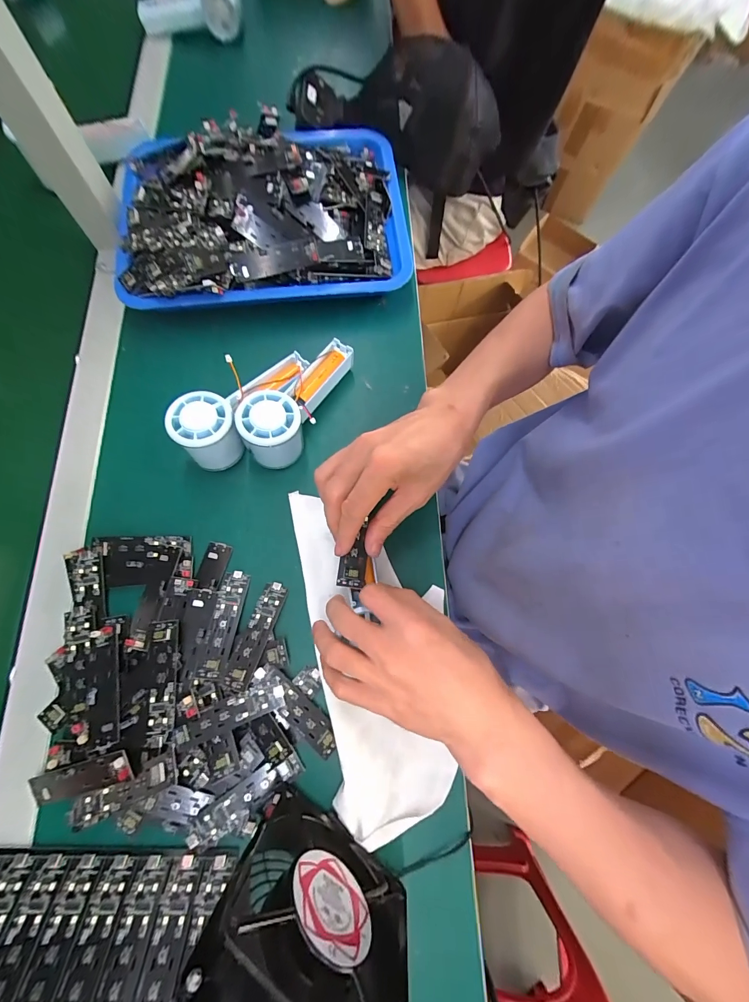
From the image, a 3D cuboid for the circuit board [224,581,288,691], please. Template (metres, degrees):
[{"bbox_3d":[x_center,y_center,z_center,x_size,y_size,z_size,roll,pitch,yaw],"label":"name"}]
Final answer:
[{"bbox_3d":[-0.105,0.116,0.318,0.022,0.009,0.090,16,60,5],"label":"circuit board"}]

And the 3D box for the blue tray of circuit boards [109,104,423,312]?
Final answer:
[{"bbox_3d":[-0.127,-0.344,0.418,0.328,0.077,0.252,-6,74,-5],"label":"blue tray of circuit boards"}]

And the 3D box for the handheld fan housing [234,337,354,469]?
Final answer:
[{"bbox_3d":[-0.078,-0.107,0.364,0.057,0.060,0.151,25,70,5],"label":"handheld fan housing"}]

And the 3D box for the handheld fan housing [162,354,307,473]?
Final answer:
[{"bbox_3d":[-0.129,-0.097,0.362,0.062,0.062,0.151,36,64,10],"label":"handheld fan housing"}]

